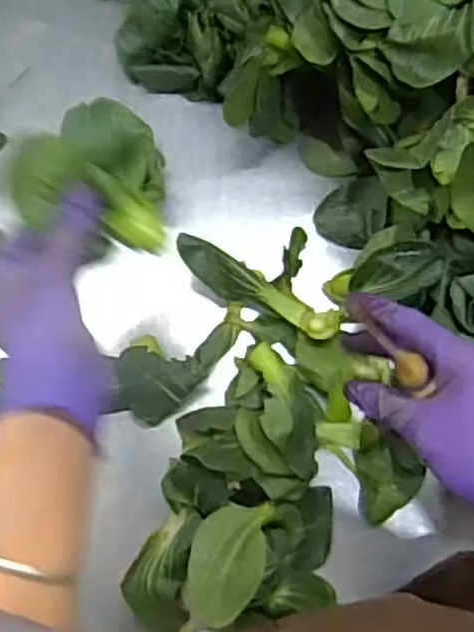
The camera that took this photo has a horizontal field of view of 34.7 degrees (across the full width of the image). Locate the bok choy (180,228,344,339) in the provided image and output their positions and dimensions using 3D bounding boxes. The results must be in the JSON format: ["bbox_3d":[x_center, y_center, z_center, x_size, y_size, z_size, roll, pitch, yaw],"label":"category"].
[{"bbox_3d":[0.023,-0.038,0.609,0.143,0.031,0.077,23,77,-11],"label":"bok choy"}]

